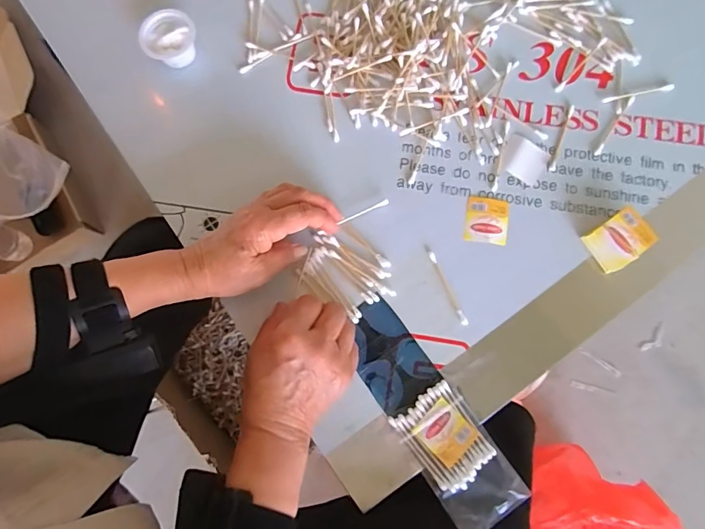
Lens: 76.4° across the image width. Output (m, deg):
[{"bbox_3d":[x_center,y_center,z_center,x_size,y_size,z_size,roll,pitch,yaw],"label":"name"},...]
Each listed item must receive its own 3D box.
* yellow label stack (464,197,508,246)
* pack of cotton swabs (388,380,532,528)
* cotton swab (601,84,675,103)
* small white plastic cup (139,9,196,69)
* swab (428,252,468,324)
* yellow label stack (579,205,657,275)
[{"bbox_3d":[0.128,-0.042,0.425,0.039,0.004,0.043,8,80,2],"label":"yellow label stack"},{"bbox_3d":[0.089,0.163,0.380,0.064,0.023,0.111,-34,81,-5],"label":"pack of cotton swabs"},{"bbox_3d":[0.284,-0.170,0.444,0.074,0.004,0.006,-11,80,-2],"label":"cotton swab"},{"bbox_3d":[-0.183,-0.227,0.452,0.048,0.028,0.045,0,80,0],"label":"small white plastic cup"},{"bbox_3d":[0.088,0.022,0.413,0.006,0.004,0.073,-24,80,-4],"label":"swab"},{"bbox_3d":[0.243,-0.022,0.410,0.054,0.022,0.041,-34,81,-5],"label":"yellow label stack"}]

